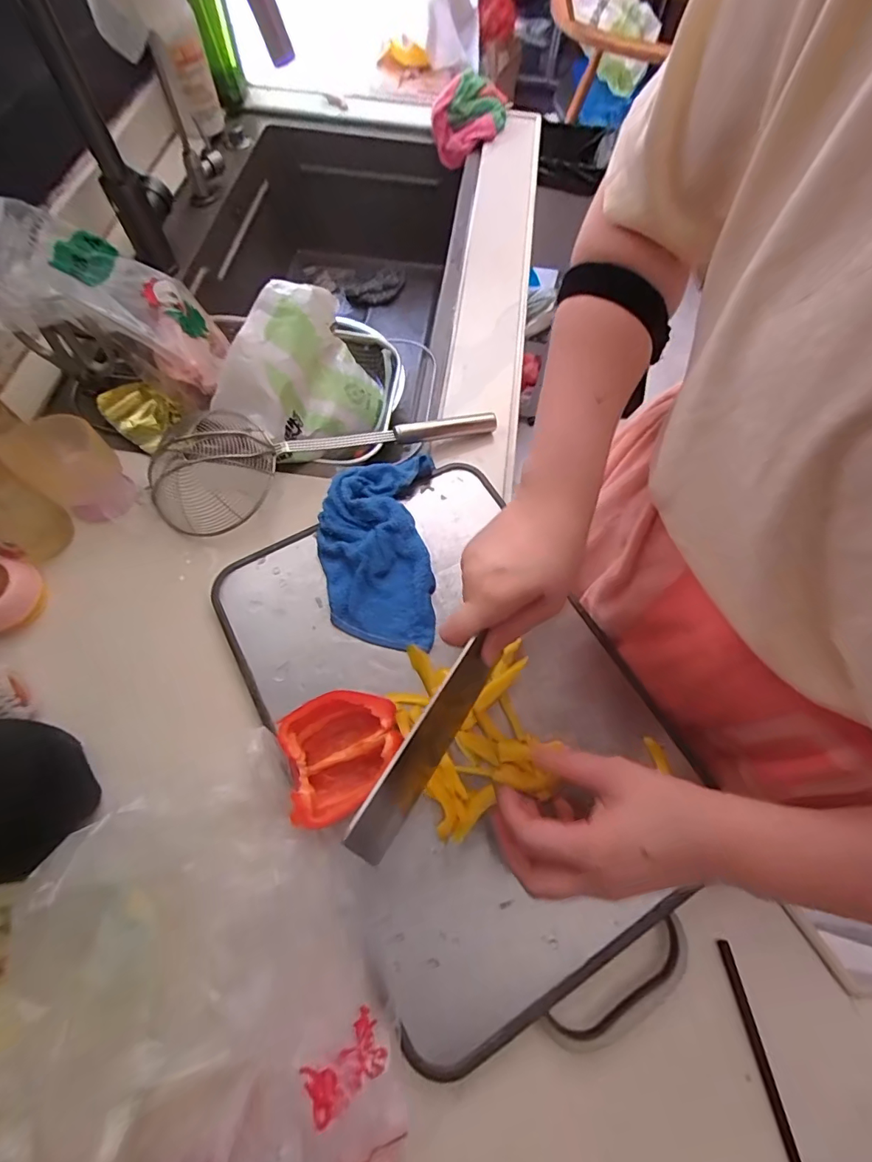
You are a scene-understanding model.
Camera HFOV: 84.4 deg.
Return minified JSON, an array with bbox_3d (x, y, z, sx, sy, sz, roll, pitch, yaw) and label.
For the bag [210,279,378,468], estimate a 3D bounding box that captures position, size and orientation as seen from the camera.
[{"bbox_3d":[-0.145,-0.231,0.529,0.109,0.119,0.194,33,68,12],"label":"bag"}]

